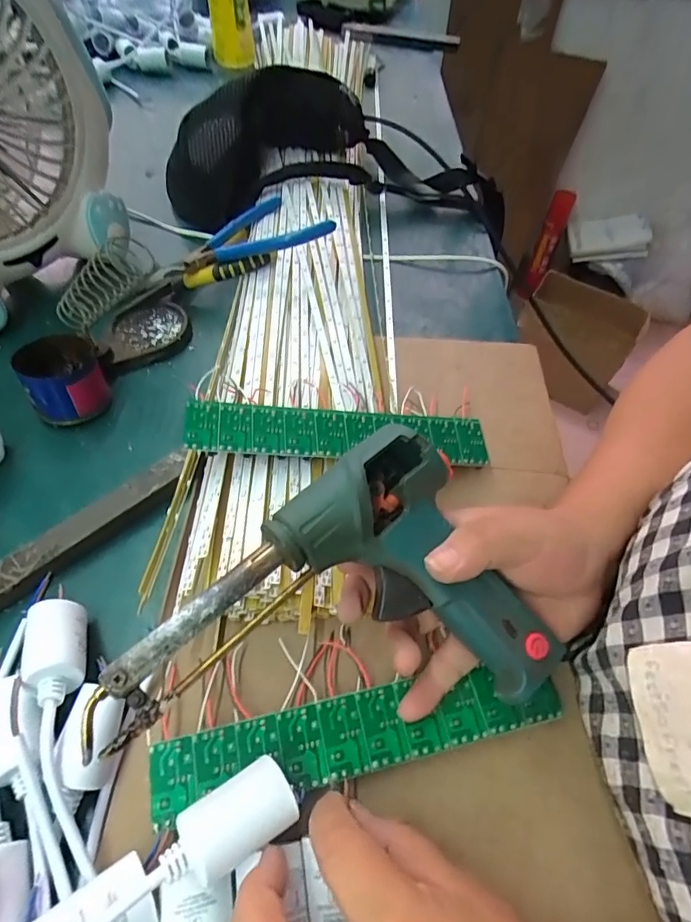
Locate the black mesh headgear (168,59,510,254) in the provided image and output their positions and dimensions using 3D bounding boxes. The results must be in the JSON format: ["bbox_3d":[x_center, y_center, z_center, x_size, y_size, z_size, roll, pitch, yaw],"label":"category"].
[{"bbox_3d":[-0.007,-0.314,0.487,0.331,0.091,0.169,10,56,4],"label":"black mesh headgear"}]

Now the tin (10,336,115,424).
[{"bbox_3d":[-0.209,-0.061,0.358,0.052,0.045,0.057,-18,59,-14],"label":"tin"}]

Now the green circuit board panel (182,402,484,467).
[{"bbox_3d":[0.000,-0.019,0.321,0.200,0.005,0.037,3,57,-14],"label":"green circuit board panel"}]

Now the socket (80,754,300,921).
[{"bbox_3d":[-0.111,0.177,0.162,0.206,0.039,0.028,-28,61,-20],"label":"socket"}]

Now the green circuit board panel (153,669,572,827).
[{"bbox_3d":[0.009,0.135,0.241,0.199,0.005,0.037,-6,56,-7],"label":"green circuit board panel"}]

